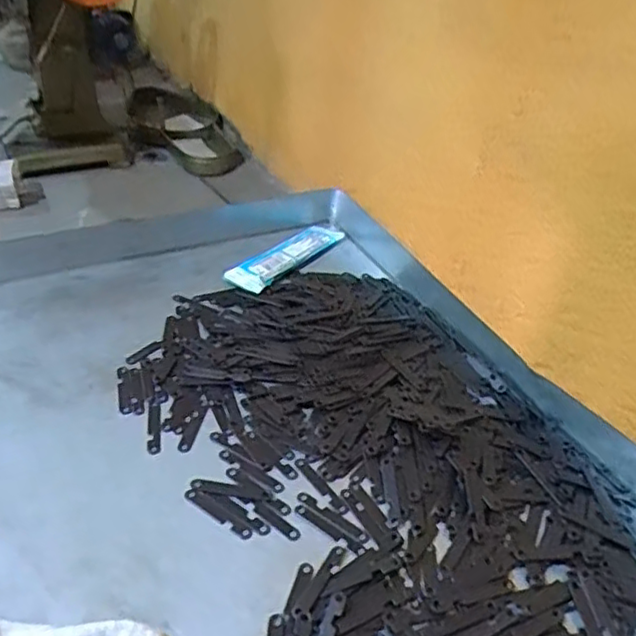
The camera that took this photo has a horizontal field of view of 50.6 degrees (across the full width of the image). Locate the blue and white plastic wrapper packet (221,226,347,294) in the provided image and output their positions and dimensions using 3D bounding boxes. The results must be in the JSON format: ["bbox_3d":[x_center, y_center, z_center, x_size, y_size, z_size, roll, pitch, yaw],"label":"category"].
[{"bbox_3d":[-0.030,-0.065,0.665,0.043,0.010,0.143,24,41,26],"label":"blue and white plastic wrapper packet"}]

